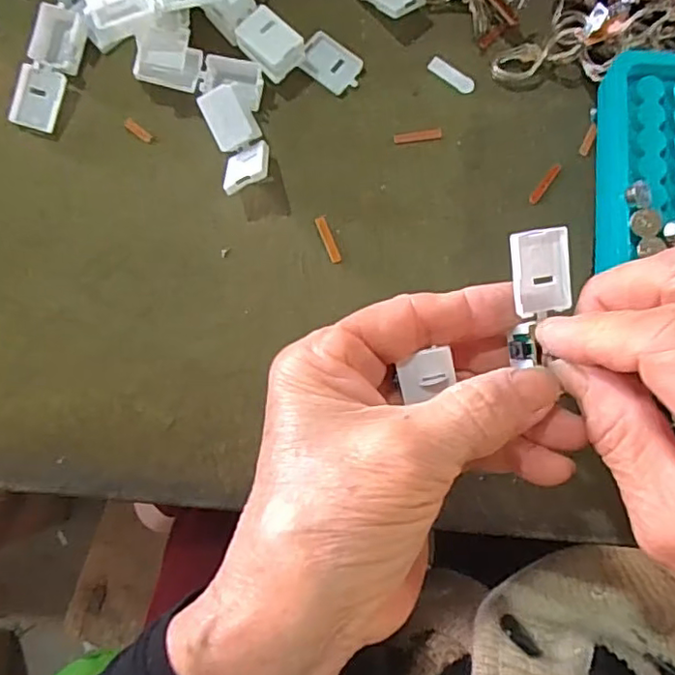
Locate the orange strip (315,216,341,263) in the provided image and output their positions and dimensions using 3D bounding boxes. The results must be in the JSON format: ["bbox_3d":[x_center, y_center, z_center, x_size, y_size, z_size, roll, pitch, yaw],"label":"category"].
[{"bbox_3d":[-0.004,-0.044,0.267,0.005,0.004,0.023,-20,83,-3],"label":"orange strip"}]

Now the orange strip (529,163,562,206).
[{"bbox_3d":[0.095,-0.070,0.273,0.004,0.004,0.023,36,83,4],"label":"orange strip"}]

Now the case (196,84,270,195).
[{"bbox_3d":[-0.043,-0.084,0.263,0.022,0.023,0.043,-17,83,-3],"label":"case"}]

